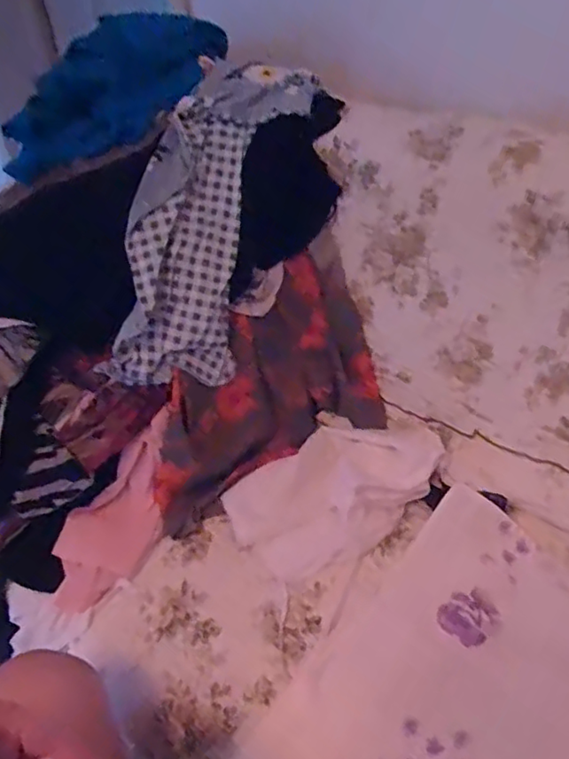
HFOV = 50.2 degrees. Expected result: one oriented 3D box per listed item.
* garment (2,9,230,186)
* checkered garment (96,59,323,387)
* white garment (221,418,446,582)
[{"bbox_3d":[-0.250,-0.434,0.904,0.398,0.164,0.062,-41,50,-15],"label":"garment"},{"bbox_3d":[-0.095,-0.228,0.846,0.154,0.161,0.510,13,79,20],"label":"checkered garment"},{"bbox_3d":[0.079,0.148,0.821,0.295,0.074,0.164,-21,42,-19],"label":"white garment"}]

